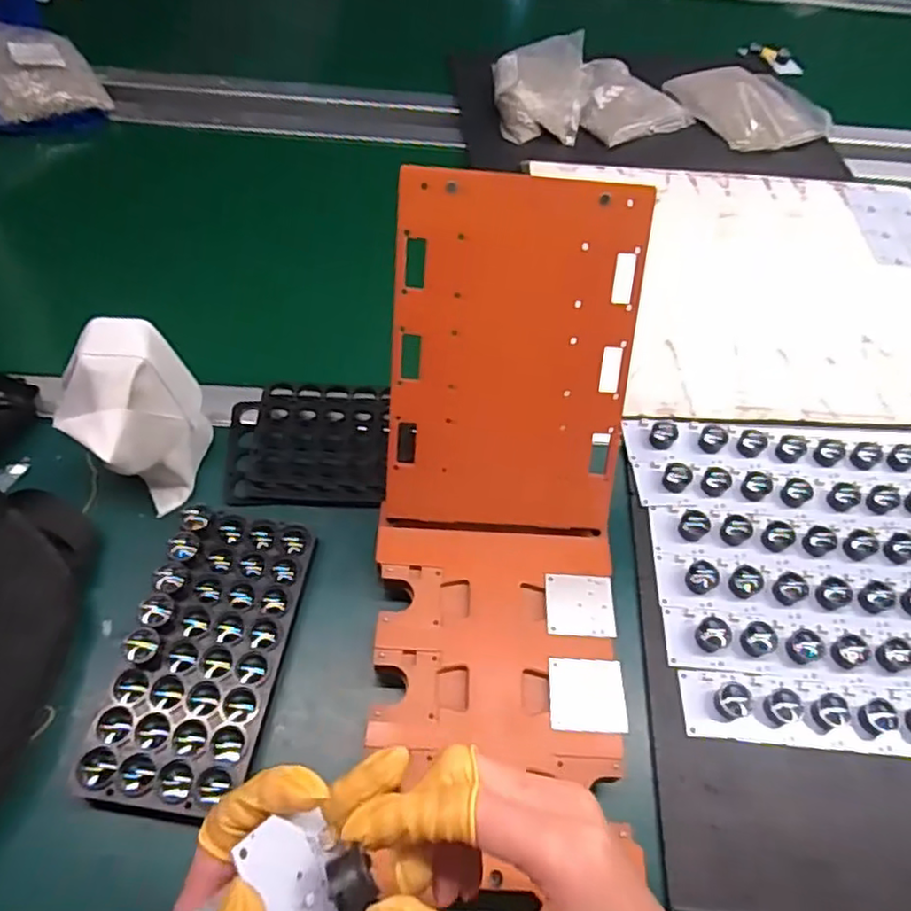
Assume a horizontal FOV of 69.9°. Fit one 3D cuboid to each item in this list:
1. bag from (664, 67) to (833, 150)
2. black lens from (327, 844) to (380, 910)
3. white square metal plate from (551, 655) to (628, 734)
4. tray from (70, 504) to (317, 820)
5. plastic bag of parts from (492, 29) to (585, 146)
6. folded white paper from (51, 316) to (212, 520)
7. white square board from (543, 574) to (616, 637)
[{"bbox_3d":[0.395,-0.475,0.876,0.175,0.024,0.180,-15,59,-14],"label":"bag"},{"bbox_3d":[-0.035,0.148,0.225,0.015,0.007,0.022,-16,59,-15],"label":"black lens"},{"bbox_3d":[0.086,0.154,0.421,0.048,0.004,0.044,4,56,-3],"label":"white square metal plate"},{"bbox_3d":[-0.164,0.127,0.433,0.097,0.028,0.192,12,56,3],"label":"tray"},{"bbox_3d":[0.105,-0.475,0.838,0.112,0.047,0.173,6,56,-1],"label":"plastic bag of parts"},{"bbox_3d":[-0.232,-0.029,0.479,0.074,0.117,0.099,20,57,8],"label":"folded white paper"},{"bbox_3d":[0.087,0.104,0.453,0.048,0.004,0.044,3,56,-3],"label":"white square board"}]

